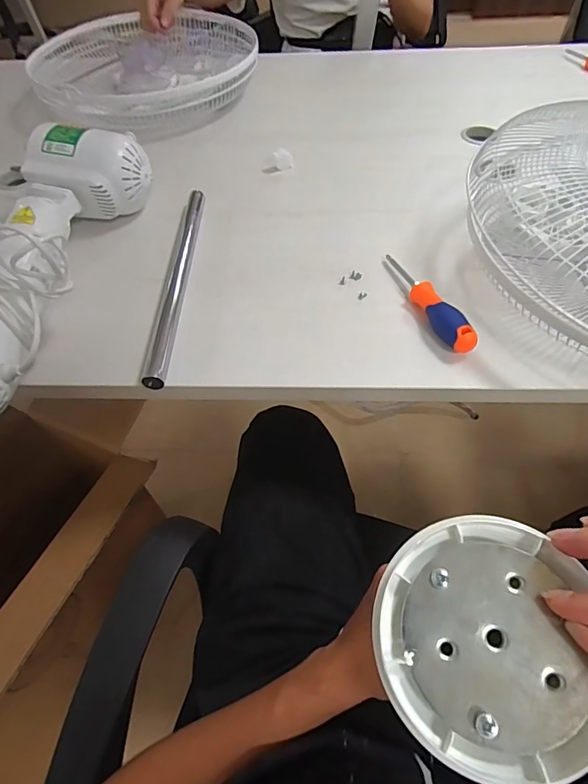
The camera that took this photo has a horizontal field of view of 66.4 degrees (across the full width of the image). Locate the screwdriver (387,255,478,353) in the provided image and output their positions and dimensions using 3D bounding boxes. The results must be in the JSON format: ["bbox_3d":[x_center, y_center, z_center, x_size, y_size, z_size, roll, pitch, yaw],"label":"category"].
[{"bbox_3d":[0.155,-0.116,0.532,0.026,0.032,0.184,-17,55,-10],"label":"screwdriver"}]

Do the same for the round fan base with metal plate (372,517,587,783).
[{"bbox_3d":[0.088,0.113,0.203,0.093,0.026,0.100,-1,54,1],"label":"round fan base with metal plate"}]

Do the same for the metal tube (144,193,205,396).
[{"bbox_3d":[-0.146,-0.158,0.580,0.025,0.016,0.363,-1,54,1],"label":"metal tube"}]

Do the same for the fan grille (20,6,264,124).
[{"bbox_3d":[-0.321,-0.682,0.939,0.407,0.097,0.407,-1,54,1],"label":"fan grille"}]

